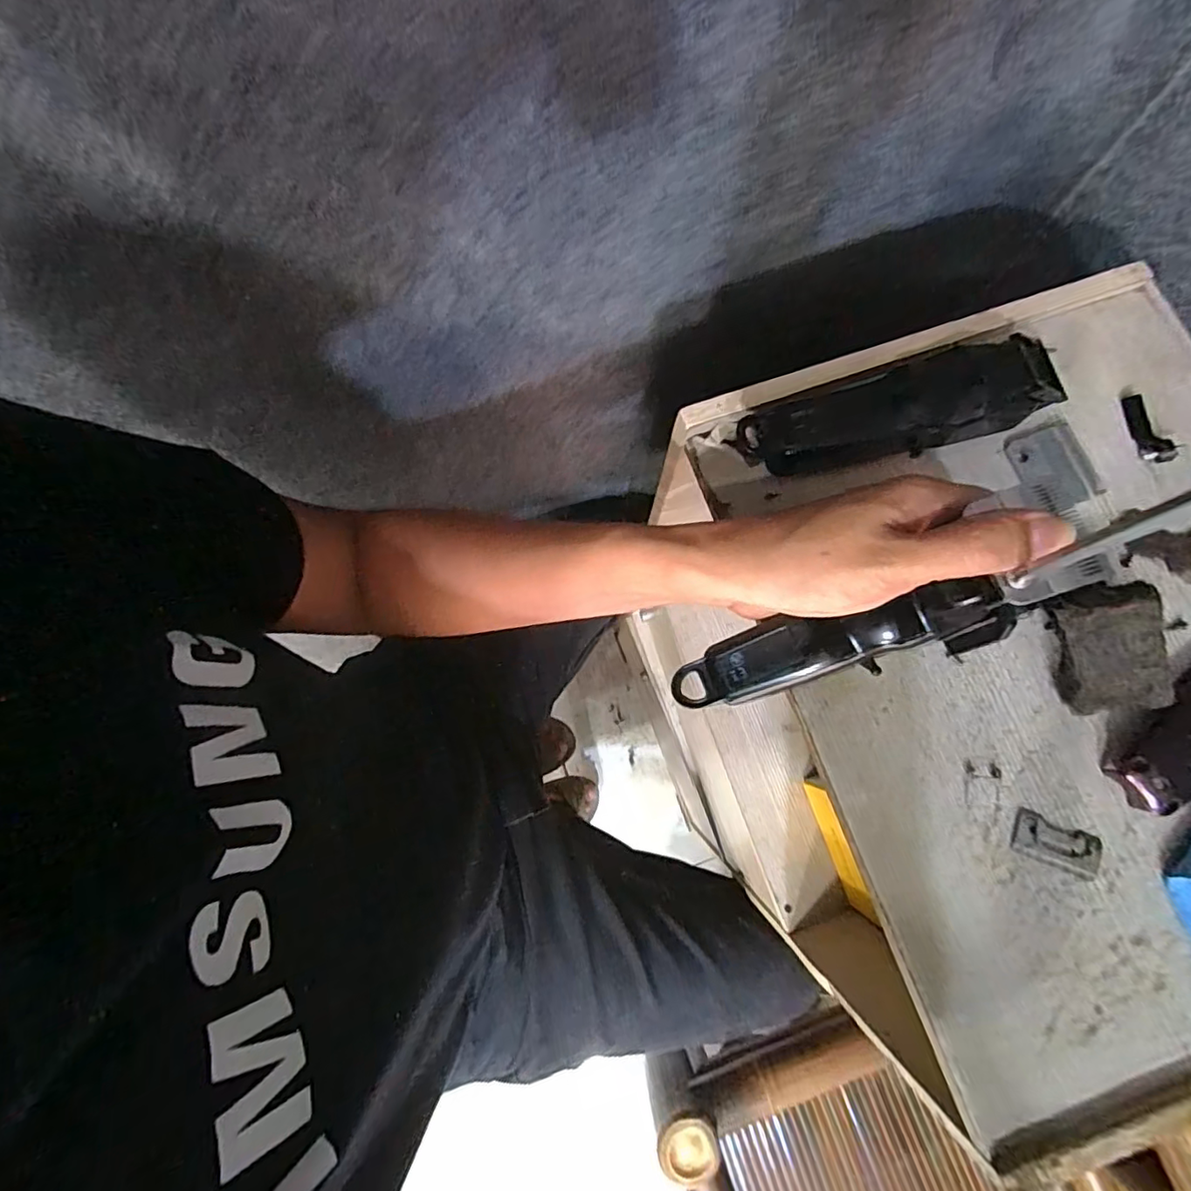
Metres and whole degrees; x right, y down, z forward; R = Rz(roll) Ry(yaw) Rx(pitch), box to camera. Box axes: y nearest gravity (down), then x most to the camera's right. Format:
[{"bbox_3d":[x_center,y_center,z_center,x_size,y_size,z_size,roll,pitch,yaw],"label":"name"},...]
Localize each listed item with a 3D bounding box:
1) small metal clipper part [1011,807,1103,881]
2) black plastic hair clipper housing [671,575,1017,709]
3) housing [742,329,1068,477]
[{"bbox_3d":[0.228,0.123,0.285,0.039,0.004,0.021,22,79,3],"label":"small metal clipper part"},{"bbox_3d":[0.114,0.025,0.286,0.152,0.041,0.033,-21,78,35],"label":"black plastic hair clipper housing"},{"bbox_3d":[0.159,-0.096,0.311,0.157,0.039,0.046,-19,80,-5],"label":"housing"}]

